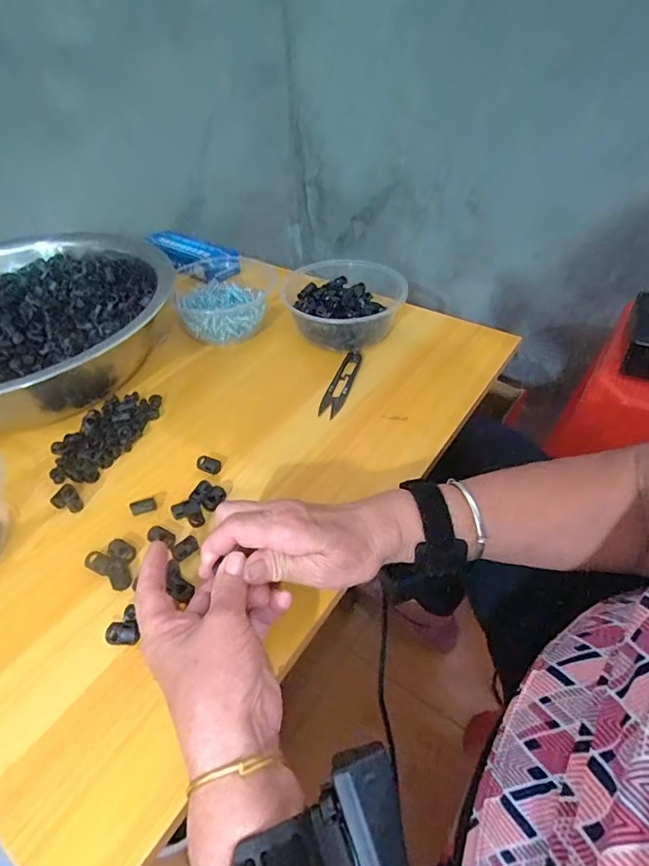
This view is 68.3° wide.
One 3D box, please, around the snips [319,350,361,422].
[{"bbox_3d":[0.018,-0.056,0.500,0.023,0.010,0.109,11,45,13],"label":"snips"}]

